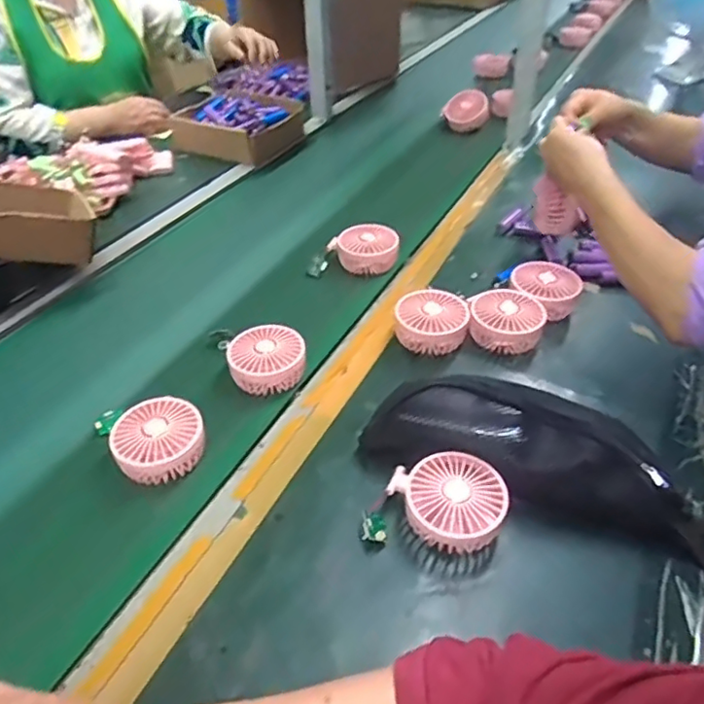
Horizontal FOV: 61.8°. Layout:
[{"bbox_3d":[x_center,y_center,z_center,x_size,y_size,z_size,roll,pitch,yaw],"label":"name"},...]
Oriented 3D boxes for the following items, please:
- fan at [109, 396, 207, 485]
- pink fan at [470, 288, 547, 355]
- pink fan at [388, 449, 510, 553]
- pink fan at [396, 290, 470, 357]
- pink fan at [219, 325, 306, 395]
[{"bbox_3d":[-0.194,0.089,0.596,0.086,0.039,0.088,-17,42,-17],"label":"fan"},{"bbox_3d":[0.191,-0.039,0.719,0.082,0.049,0.087,-1,40,1],"label":"pink fan"},{"bbox_3d":[0.090,0.137,0.534,0.088,0.048,0.099,-18,43,-18],"label":"pink fan"},{"bbox_3d":[0.097,-0.035,0.721,0.087,0.050,0.083,-1,40,1],"label":"pink fan"},{"bbox_3d":[-0.101,0.006,0.689,0.087,0.043,0.094,-14,41,-14],"label":"pink fan"}]

